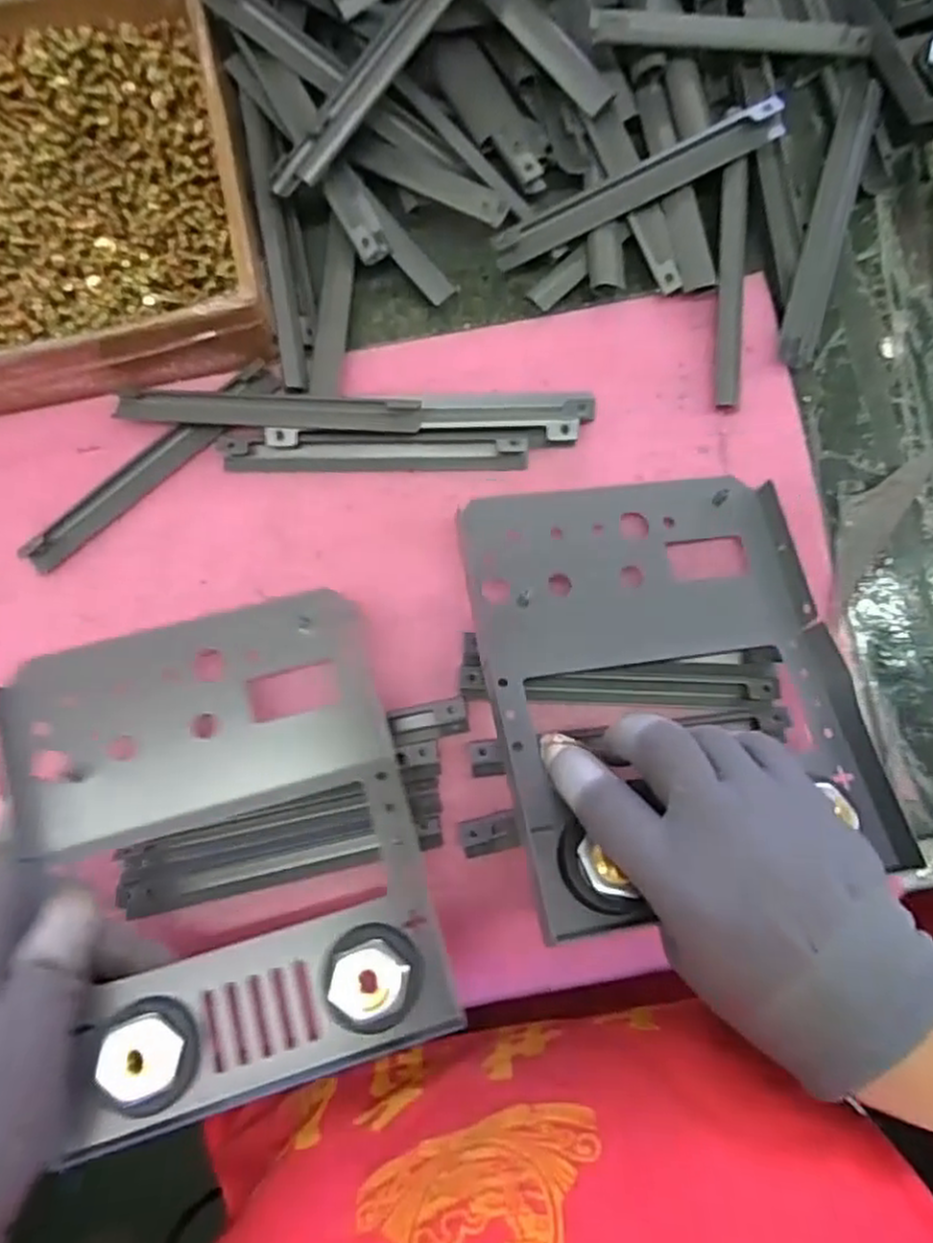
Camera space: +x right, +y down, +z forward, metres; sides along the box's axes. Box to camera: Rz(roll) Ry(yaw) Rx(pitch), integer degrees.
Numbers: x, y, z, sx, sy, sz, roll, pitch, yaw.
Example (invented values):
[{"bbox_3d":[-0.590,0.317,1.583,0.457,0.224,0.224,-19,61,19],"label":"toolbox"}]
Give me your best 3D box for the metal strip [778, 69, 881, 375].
[{"bbox_3d":[0.181,-0.204,0.369,0.017,0.019,0.163,16,85,2],"label":"metal strip"}]

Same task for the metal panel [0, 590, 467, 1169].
[{"bbox_3d":[-0.099,0.089,0.298,0.147,0.047,0.185,-16,85,-1],"label":"metal panel"}]

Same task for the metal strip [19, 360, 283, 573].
[{"bbox_3d":[-0.151,-0.074,0.355,0.145,0.008,0.017,-40,86,-3],"label":"metal strip"}]

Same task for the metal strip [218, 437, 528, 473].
[{"bbox_3d":[-0.045,-0.081,0.355,0.146,0.007,0.014,0,84,0],"label":"metal strip"}]

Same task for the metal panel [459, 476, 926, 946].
[{"bbox_3d":[0.087,0.023,0.316,0.152,0.019,0.183,-8,68,-10],"label":"metal panel"}]

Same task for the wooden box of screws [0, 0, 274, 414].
[{"bbox_3d":[-0.209,-0.199,0.346,0.210,0.048,0.184,-11,84,-1],"label":"wooden box of screws"}]

